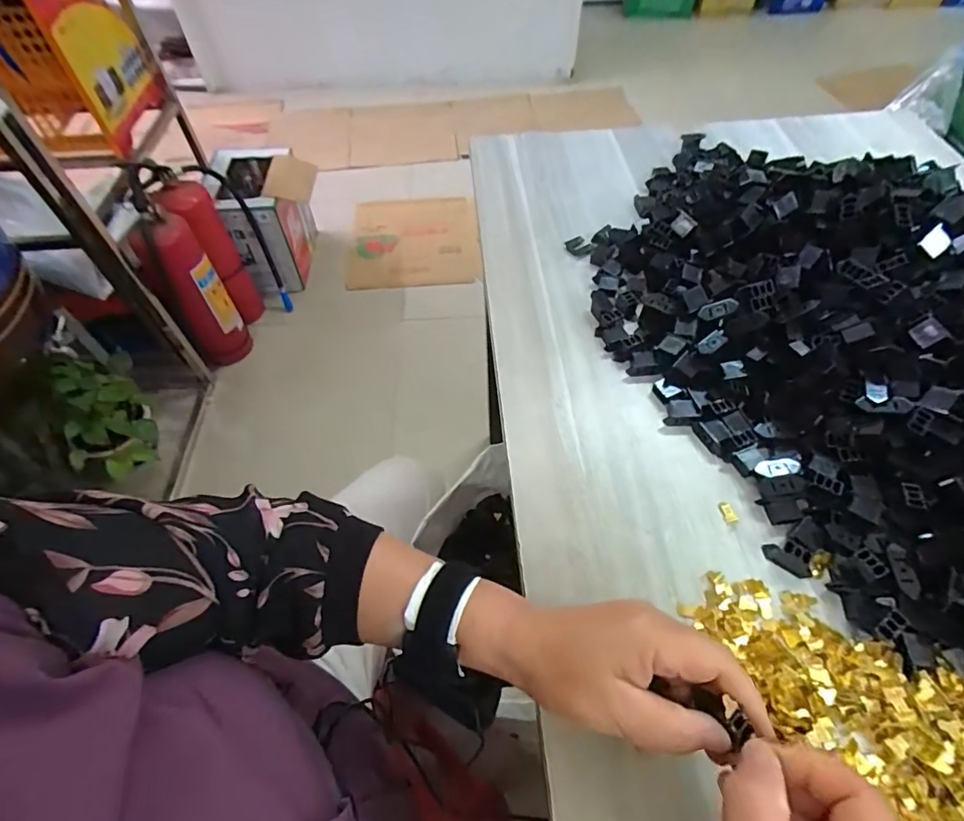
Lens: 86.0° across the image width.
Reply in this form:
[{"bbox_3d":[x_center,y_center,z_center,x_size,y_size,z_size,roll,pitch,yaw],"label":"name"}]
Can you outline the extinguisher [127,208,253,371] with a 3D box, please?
[{"bbox_3d":[-0.735,-0.287,1.323,0.152,0.421,0.120,-32,60,-19],"label":"extinguisher"}]

